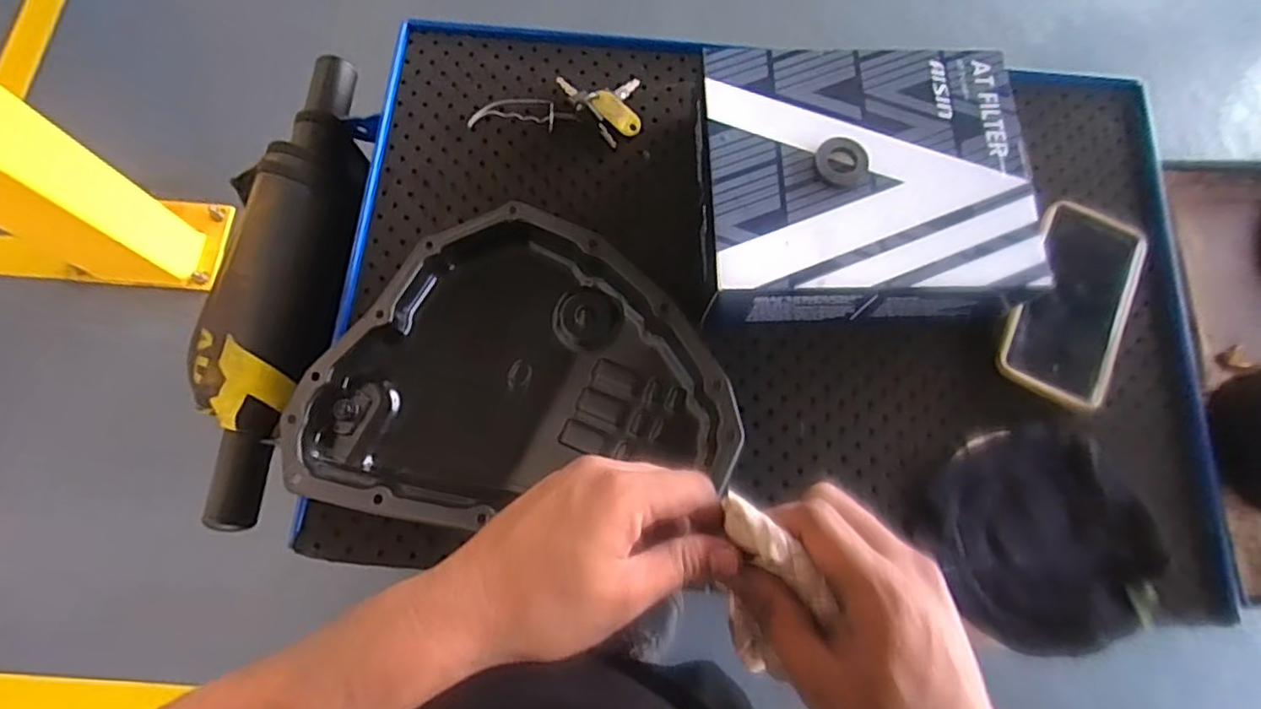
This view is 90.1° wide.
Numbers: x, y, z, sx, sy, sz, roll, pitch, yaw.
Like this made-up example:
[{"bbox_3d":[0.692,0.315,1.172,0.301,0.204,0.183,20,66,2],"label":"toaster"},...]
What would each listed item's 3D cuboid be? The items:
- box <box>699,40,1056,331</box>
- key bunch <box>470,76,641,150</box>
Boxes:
[{"bbox_3d":[0.169,-0.128,0.487,0.237,0.078,0.198,-1,73,-2],"label":"box"},{"bbox_3d":[-0.065,-0.217,0.541,0.143,0.021,0.064,2,73,-1],"label":"key bunch"}]

